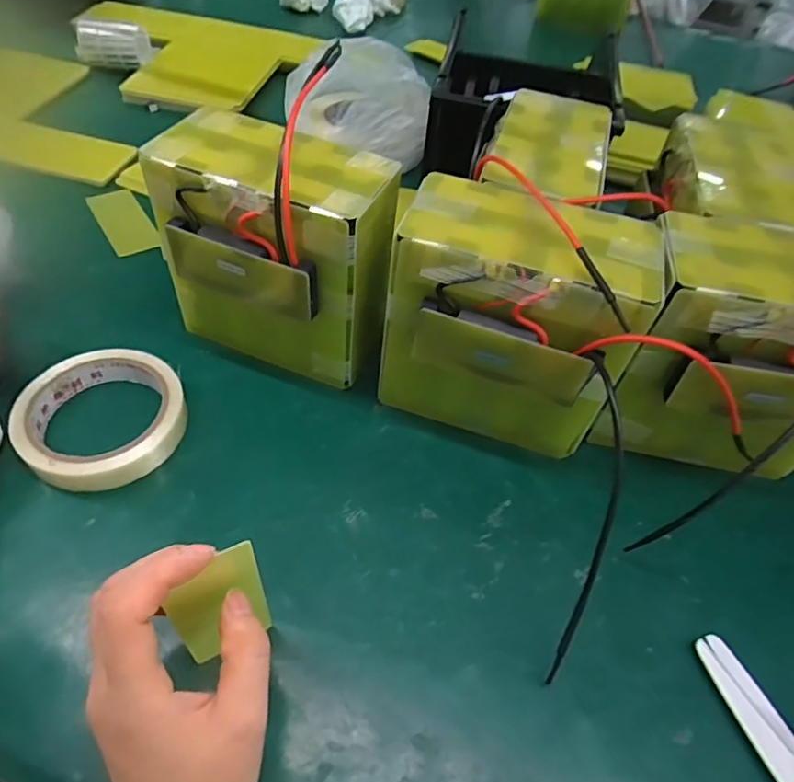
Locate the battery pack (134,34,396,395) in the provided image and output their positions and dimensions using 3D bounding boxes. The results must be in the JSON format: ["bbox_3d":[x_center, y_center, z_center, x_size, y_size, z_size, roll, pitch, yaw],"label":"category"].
[{"bbox_3d":[-0.074,-0.094,0.364,0.150,0.176,0.084,20,52,10],"label":"battery pack"}]

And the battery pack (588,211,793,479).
[{"bbox_3d":[0.210,-0.017,0.350,0.142,0.140,0.091,10,51,2],"label":"battery pack"}]

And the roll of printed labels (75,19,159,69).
[{"bbox_3d":[-0.337,-0.415,0.667,0.086,0.040,0.042,1,51,-5],"label":"roll of printed labels"}]

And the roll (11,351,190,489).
[{"bbox_3d":[-0.189,0.017,0.361,0.097,0.023,0.097,3,51,-4],"label":"roll"}]

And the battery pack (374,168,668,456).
[{"bbox_3d":[0.068,-0.040,0.351,0.137,0.153,0.088,18,52,8],"label":"battery pack"}]

